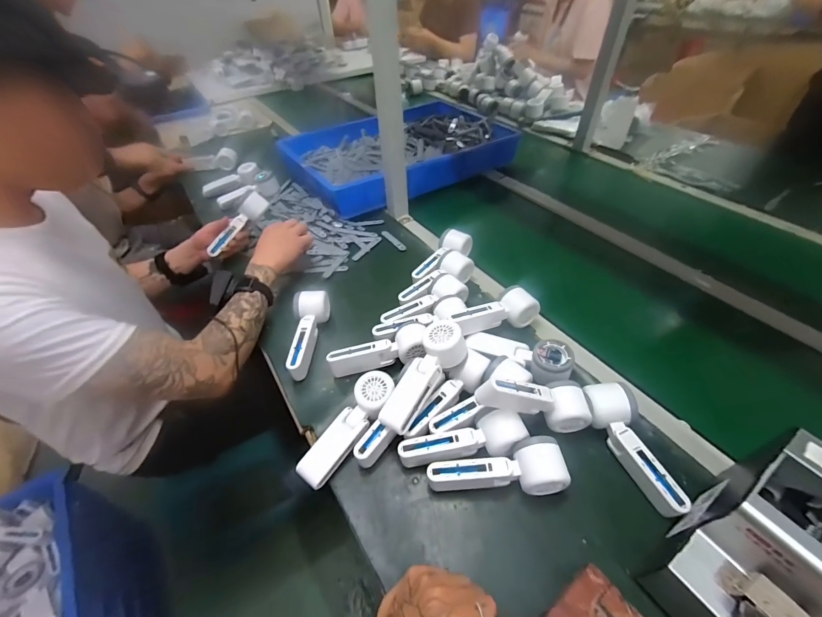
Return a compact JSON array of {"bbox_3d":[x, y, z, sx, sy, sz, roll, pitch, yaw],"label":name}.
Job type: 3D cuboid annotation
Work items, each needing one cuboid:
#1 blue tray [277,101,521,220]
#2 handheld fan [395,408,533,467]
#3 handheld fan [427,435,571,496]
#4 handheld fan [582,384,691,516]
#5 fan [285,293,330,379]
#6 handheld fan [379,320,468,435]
[{"bbox_3d":[-0.024,-0.469,1.047,0.595,0.081,0.352,-27,50,-23],"label":"blue tray"},{"bbox_3d":[0.068,0.178,0.484,0.165,0.053,0.049,-5,45,-3],"label":"handheld fan"},{"bbox_3d":[0.108,0.210,0.454,0.165,0.052,0.061,-8,46,-6],"label":"handheld fan"},{"bbox_3d":[0.280,0.176,0.462,0.052,0.057,0.159,-8,46,-6],"label":"handheld fan"},{"bbox_3d":[-0.177,0.039,0.612,0.057,0.049,0.156,-2,45,0],"label":"fan"},{"bbox_3d":[0.019,0.098,0.510,0.056,0.051,0.165,26,69,25],"label":"handheld fan"}]

